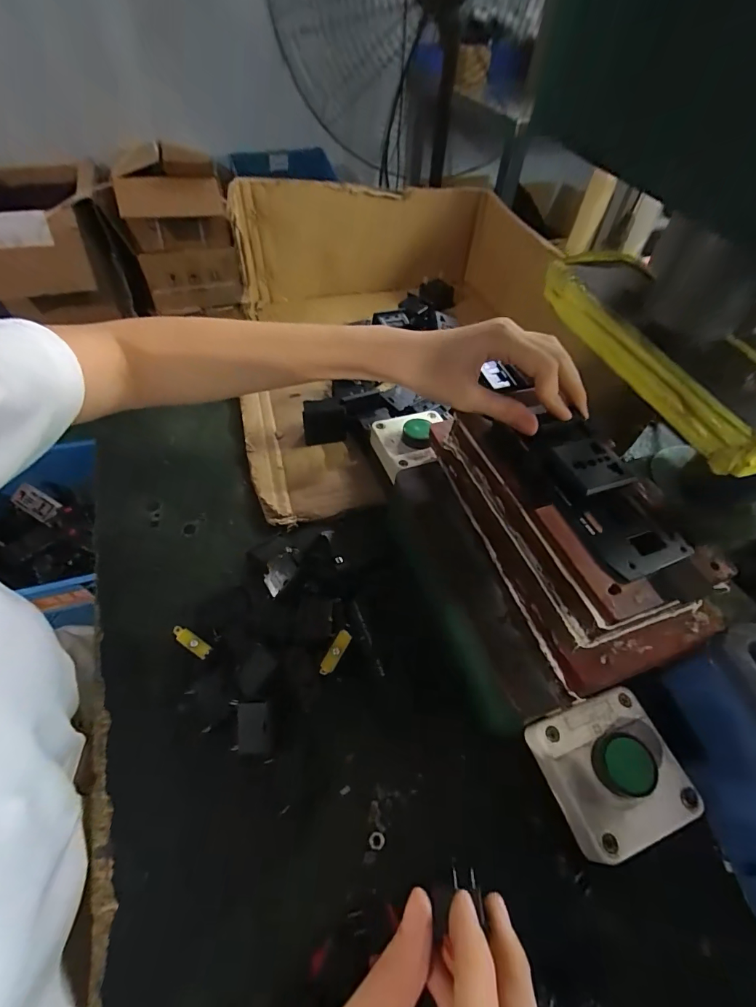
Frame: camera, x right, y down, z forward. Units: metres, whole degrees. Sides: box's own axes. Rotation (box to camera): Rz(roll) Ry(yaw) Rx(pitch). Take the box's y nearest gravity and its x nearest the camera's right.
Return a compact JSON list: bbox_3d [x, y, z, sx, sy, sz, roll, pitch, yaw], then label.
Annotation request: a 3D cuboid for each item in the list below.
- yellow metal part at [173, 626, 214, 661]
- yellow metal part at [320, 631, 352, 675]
[{"bbox_3d":[-0.128,0.095,0.293,0.029,0.004,0.010,30,66,14],"label":"yellow metal part"},{"bbox_3d":[-0.028,0.099,0.283,0.009,0.004,0.031,29,82,19],"label":"yellow metal part"}]

